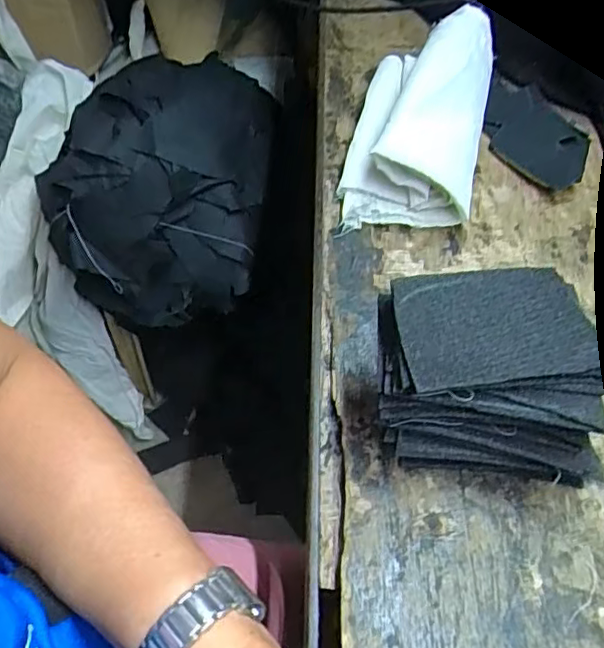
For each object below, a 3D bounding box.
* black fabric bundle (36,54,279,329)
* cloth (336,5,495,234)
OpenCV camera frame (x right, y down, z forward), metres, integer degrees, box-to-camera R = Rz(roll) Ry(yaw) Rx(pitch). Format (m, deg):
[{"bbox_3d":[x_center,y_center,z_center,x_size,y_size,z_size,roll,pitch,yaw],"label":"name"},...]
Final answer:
[{"bbox_3d":[-0.196,-0.178,0.812,0.282,0.238,0.263,2,56,-3],"label":"black fabric bundle"},{"bbox_3d":[0.095,-0.160,0.482,0.100,0.096,0.164,13,56,4],"label":"cloth"}]

